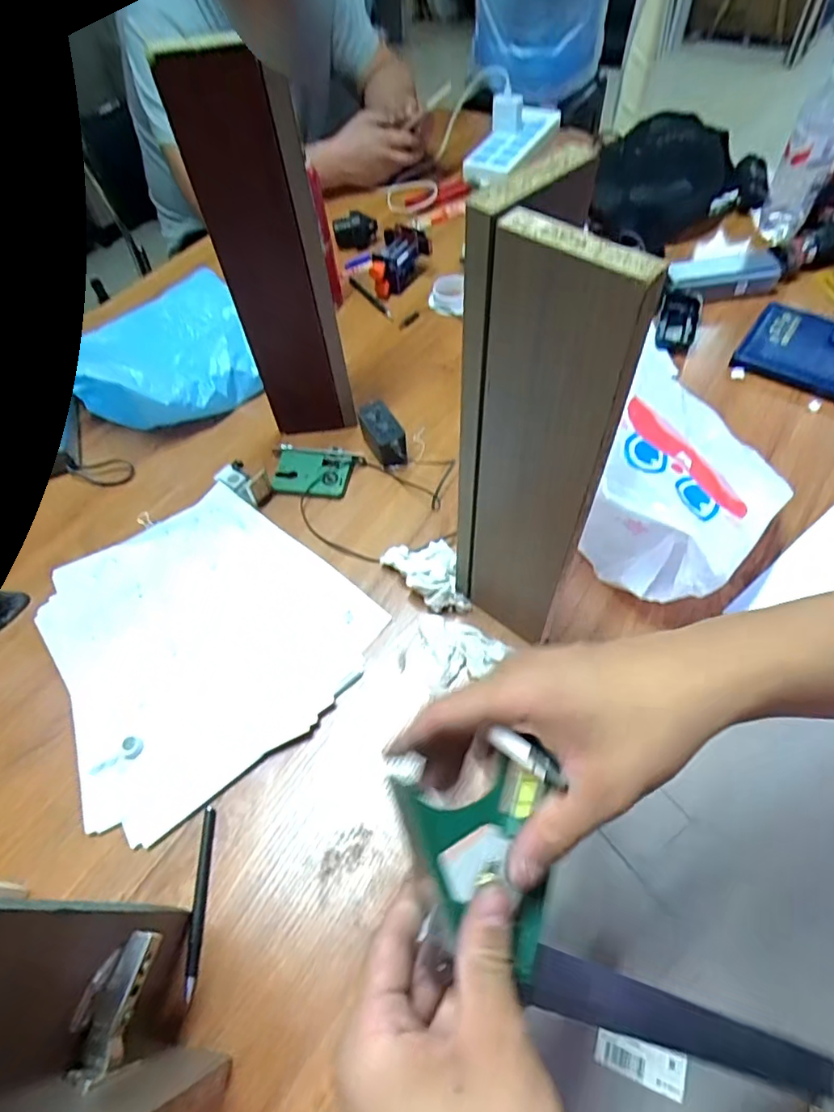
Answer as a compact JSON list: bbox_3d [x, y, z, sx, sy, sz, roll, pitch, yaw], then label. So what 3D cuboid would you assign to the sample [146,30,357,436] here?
[{"bbox_3d":[-0.145,-0.286,0.604,0.103,0.401,0.026,-13,56,-5],"label":"sample"}]

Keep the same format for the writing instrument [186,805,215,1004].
[{"bbox_3d":[-0.181,0.283,0.473,0.011,0.006,0.135,-7,56,0],"label":"writing instrument"}]

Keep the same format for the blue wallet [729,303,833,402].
[{"bbox_3d":[0.564,-0.272,0.773,0.216,0.021,0.157,27,62,21],"label":"blue wallet"}]

